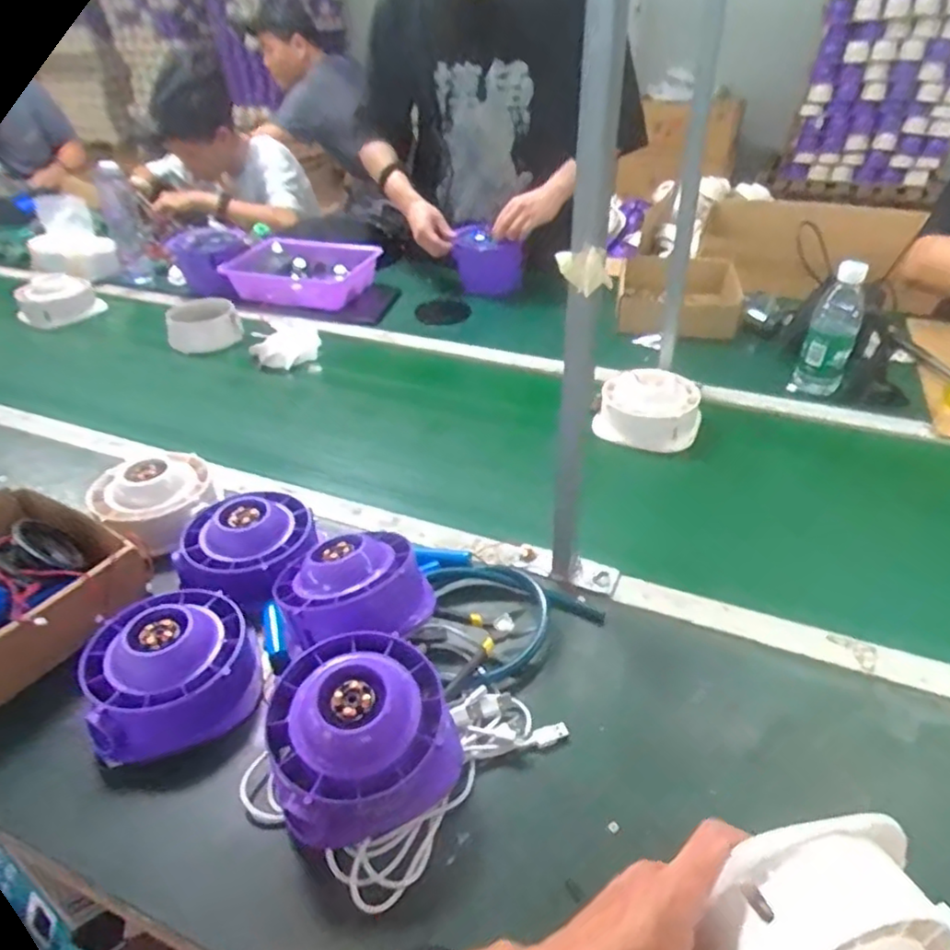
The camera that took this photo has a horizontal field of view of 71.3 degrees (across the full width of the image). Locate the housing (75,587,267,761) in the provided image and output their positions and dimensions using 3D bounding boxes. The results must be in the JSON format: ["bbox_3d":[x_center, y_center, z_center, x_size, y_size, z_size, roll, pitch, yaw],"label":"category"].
[{"bbox_3d":[-0.262,0.162,0.573,0.133,0.063,0.128,-18,41,-18],"label":"housing"}]

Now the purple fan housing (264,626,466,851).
[{"bbox_3d":[-0.085,0.192,0.501,0.131,0.087,0.128,-18,40,-18],"label":"purple fan housing"}]

